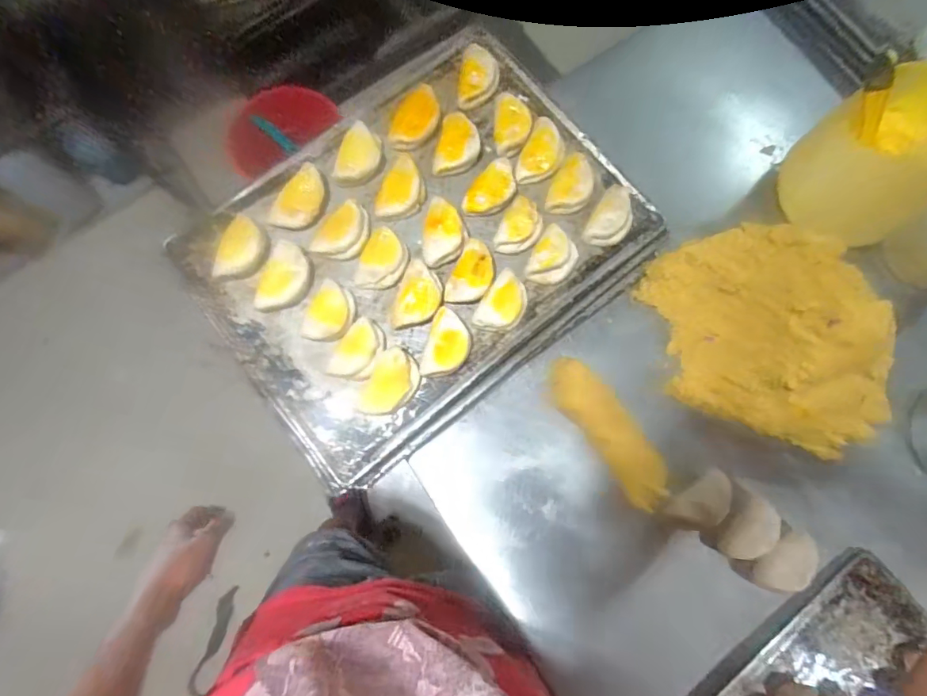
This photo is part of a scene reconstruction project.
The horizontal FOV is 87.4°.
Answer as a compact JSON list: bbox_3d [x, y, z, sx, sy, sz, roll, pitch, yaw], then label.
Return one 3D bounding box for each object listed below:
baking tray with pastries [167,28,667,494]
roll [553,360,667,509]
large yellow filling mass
[{"bbox_3d":[-0.048,-0.124,0.530,0.450,0.039,0.335,-39,80,-7],"label":"baking tray with pastries"},{"bbox_3d":[0.154,0.088,0.520,0.050,0.033,0.173,-36,80,-7],"label":"roll"},{"bbox_3d":[0.317,-0.008,0.506,0.186,0.097,0.257,-14,78,-3],"label":"large yellow filling mass"}]

